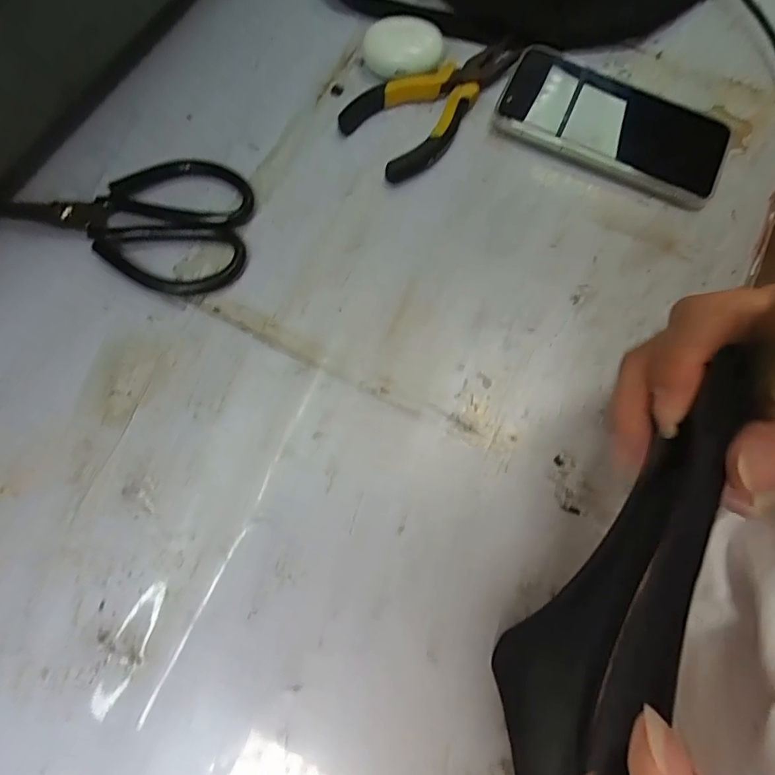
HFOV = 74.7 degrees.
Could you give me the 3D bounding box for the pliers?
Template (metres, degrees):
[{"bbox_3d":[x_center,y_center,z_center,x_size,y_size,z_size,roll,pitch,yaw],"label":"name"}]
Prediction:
[{"bbox_3d":[0.044,-0.215,0.373,0.149,0.022,0.070,-37,77,-13],"label":"pliers"}]

